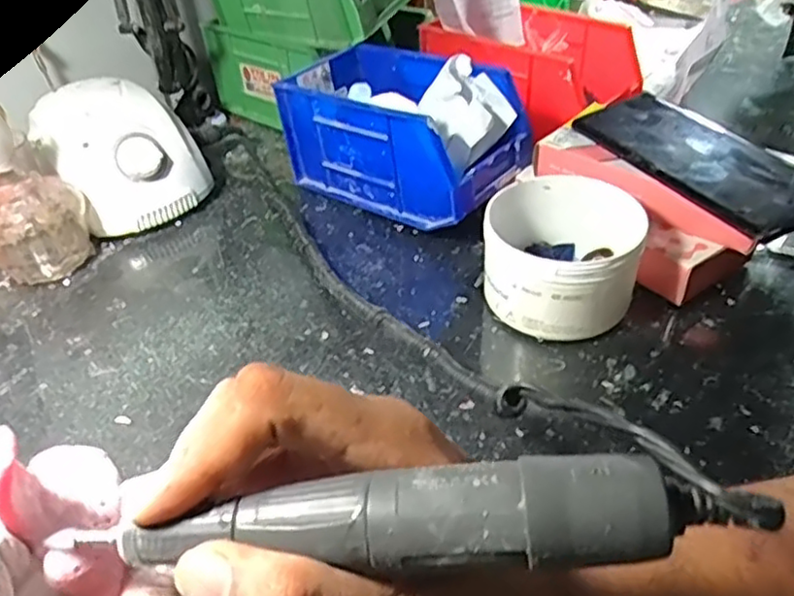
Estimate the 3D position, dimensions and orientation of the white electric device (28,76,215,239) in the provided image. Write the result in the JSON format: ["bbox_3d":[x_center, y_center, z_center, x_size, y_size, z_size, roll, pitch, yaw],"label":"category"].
[{"bbox_3d":[-0.219,-0.114,0.533,0.100,0.082,0.128,-27,45,-25],"label":"white electric device"}]

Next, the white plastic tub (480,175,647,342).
[{"bbox_3d":[0.101,-0.024,0.411,0.087,0.066,0.088,-2,40,2],"label":"white plastic tub"}]

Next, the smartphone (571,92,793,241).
[{"bbox_3d":[0.194,-0.091,0.425,0.073,0.014,0.163,-20,42,-18],"label":"smartphone"}]

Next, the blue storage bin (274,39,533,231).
[{"bbox_3d":[0.001,-0.124,0.516,0.188,0.095,0.096,27,49,31],"label":"blue storage bin"}]

